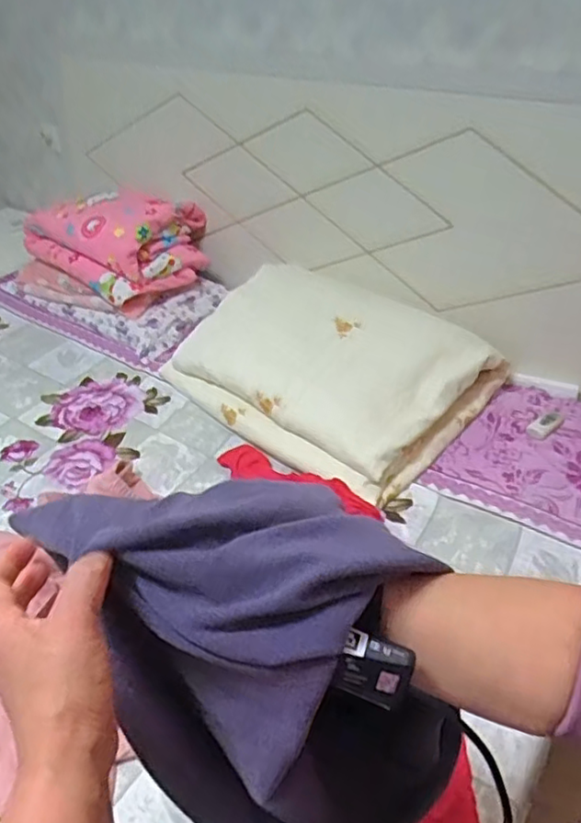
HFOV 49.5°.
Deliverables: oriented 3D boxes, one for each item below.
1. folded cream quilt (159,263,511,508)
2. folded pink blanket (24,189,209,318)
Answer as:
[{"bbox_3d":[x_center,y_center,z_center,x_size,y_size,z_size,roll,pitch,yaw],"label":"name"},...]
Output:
[{"bbox_3d":[0.084,-0.111,1.392,0.613,0.173,0.469,29,46,34],"label":"folded cream quilt"},{"bbox_3d":[-0.474,-0.482,1.766,0.446,0.208,0.364,25,44,31],"label":"folded pink blanket"}]

